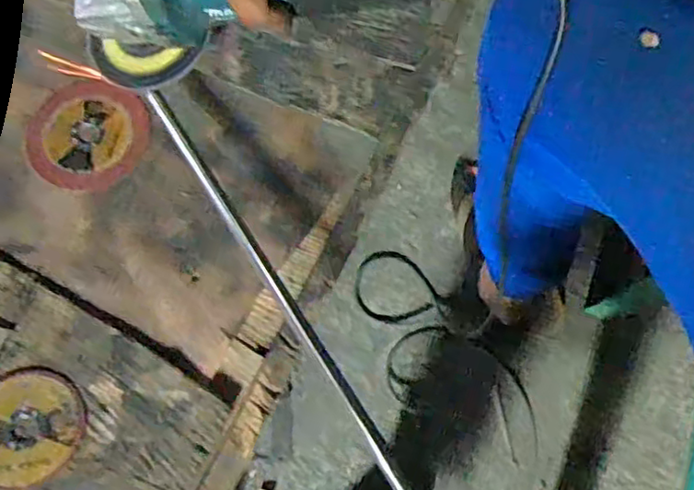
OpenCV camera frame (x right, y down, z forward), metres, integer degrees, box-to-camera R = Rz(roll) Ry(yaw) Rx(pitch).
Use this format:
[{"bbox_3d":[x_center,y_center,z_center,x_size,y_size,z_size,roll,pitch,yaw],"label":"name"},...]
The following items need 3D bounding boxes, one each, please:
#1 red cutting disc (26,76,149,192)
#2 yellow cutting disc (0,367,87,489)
[{"bbox_3d":[-0.199,-0.085,0.498,0.089,0.007,0.086,1,73,-3],"label":"red cutting disc"},{"bbox_3d":[-0.204,0.116,0.415,0.069,0.012,0.070,0,72,1],"label":"yellow cutting disc"}]

